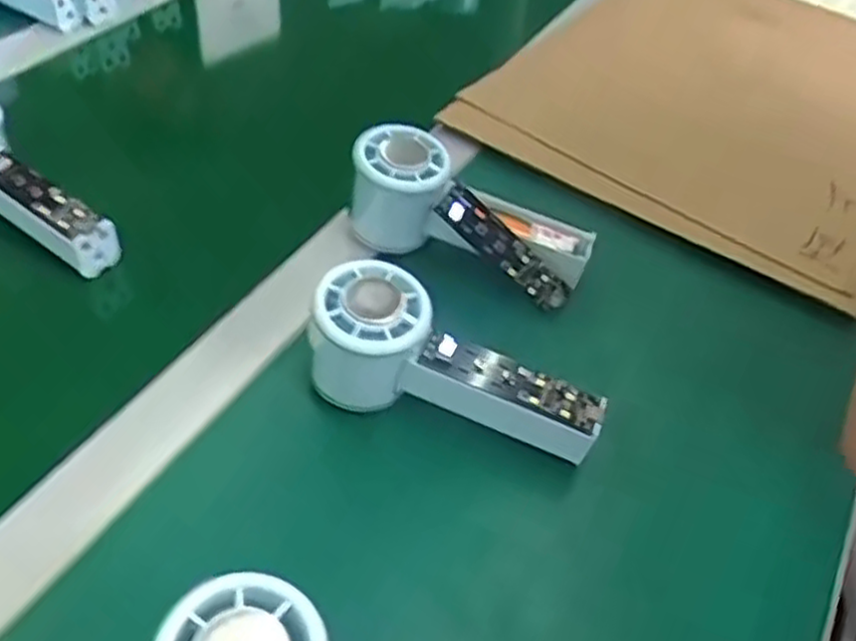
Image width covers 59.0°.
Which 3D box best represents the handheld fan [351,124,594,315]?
[{"bbox_3d":[0.025,-0.064,0.459,0.150,0.058,0.051,20,49,11],"label":"handheld fan"}]

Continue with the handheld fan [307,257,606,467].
[{"bbox_3d":[0.010,0.030,0.384,0.151,0.062,0.055,26,49,0],"label":"handheld fan"}]

